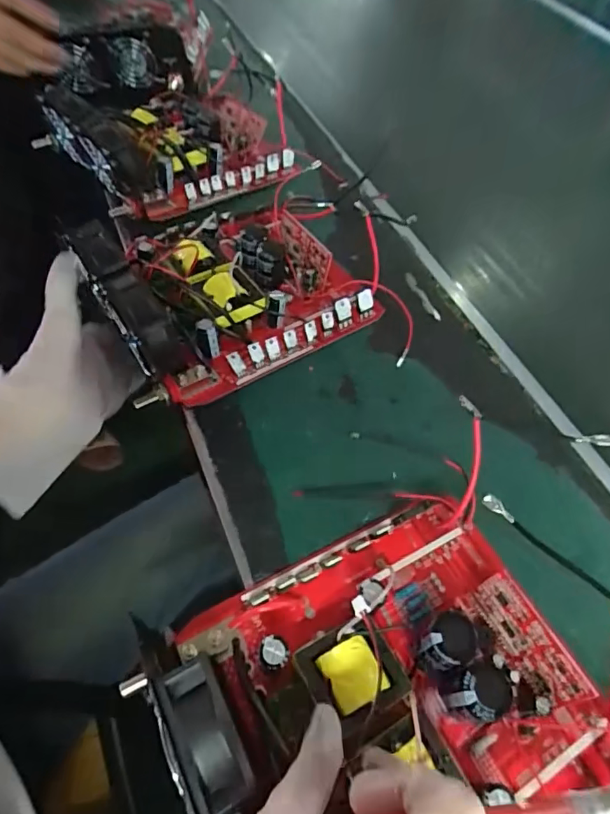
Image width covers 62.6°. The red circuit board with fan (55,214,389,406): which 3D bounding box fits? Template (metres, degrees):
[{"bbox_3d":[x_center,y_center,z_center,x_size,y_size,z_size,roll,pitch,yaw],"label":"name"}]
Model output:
[{"bbox_3d":[-0.065,-0.109,0.409,0.204,0.069,0.164,-26,61,-22],"label":"red circuit board with fan"}]

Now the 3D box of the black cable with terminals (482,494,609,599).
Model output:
[{"bbox_3d":[0.141,0.081,0.278,0.096,0.013,0.014,37,59,20],"label":"black cable with terminals"}]

